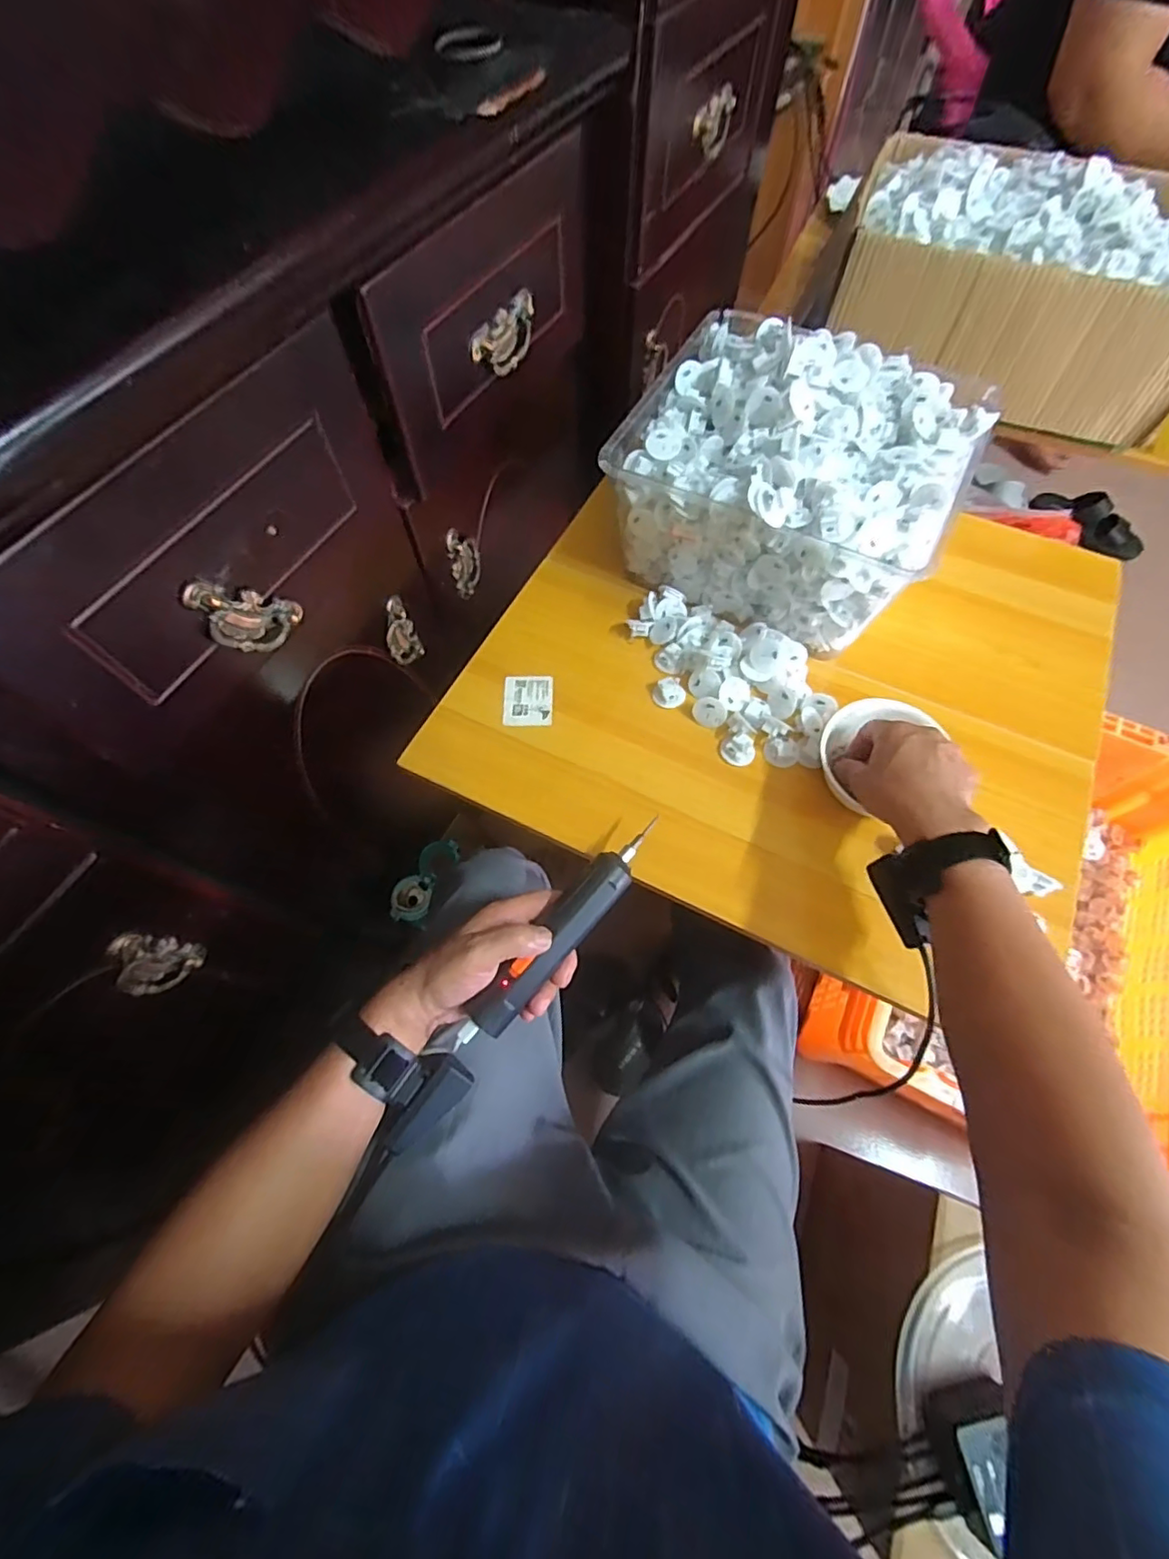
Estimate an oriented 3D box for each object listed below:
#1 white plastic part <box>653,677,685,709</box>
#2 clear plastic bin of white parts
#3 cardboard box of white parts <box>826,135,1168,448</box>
[{"bbox_3d":[0.086,-0.088,0.589,0.029,0.015,0.031,0,65,0],"label":"white plastic part"},{"bbox_3d":[0.207,-0.308,0.606,0.306,0.175,0.277,27,68,12],"label":"clear plastic bin of white parts"},{"bbox_3d":[0.542,-0.605,0.700,0.440,0.126,0.304,21,67,9],"label":"cardboard box of white parts"}]

